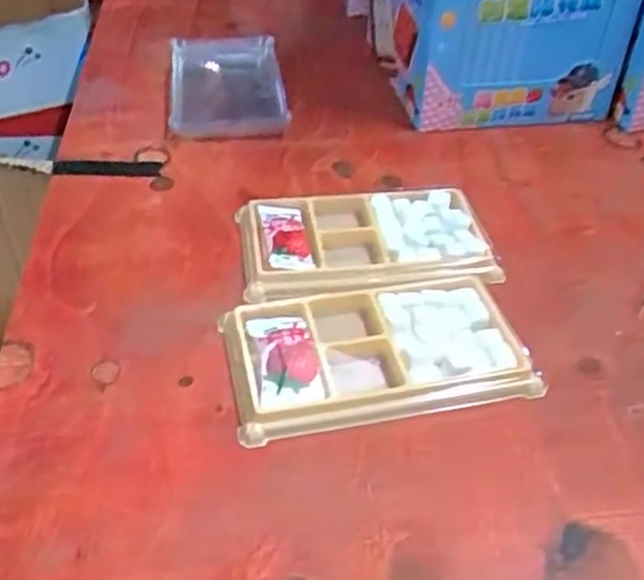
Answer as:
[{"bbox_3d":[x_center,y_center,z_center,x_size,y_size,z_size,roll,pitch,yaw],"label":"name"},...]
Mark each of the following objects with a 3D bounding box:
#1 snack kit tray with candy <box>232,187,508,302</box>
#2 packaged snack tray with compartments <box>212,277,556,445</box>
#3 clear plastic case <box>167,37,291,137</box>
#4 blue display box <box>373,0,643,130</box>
[{"bbox_3d":[0.023,-0.024,0.403,0.130,0.018,0.088,-6,41,-10],"label":"snack kit tray with candy"},{"bbox_3d":[0.024,0.029,0.342,0.132,0.017,0.074,-7,41,-11],"label":"packaged snack tray with compartments"},{"bbox_3d":[-0.071,-0.154,0.546,0.081,0.025,0.122,-3,40,-6],"label":"clear plastic case"},{"bbox_3d":[0.123,-0.216,0.531,0.143,0.145,0.176,-6,40,-9],"label":"blue display box"}]

